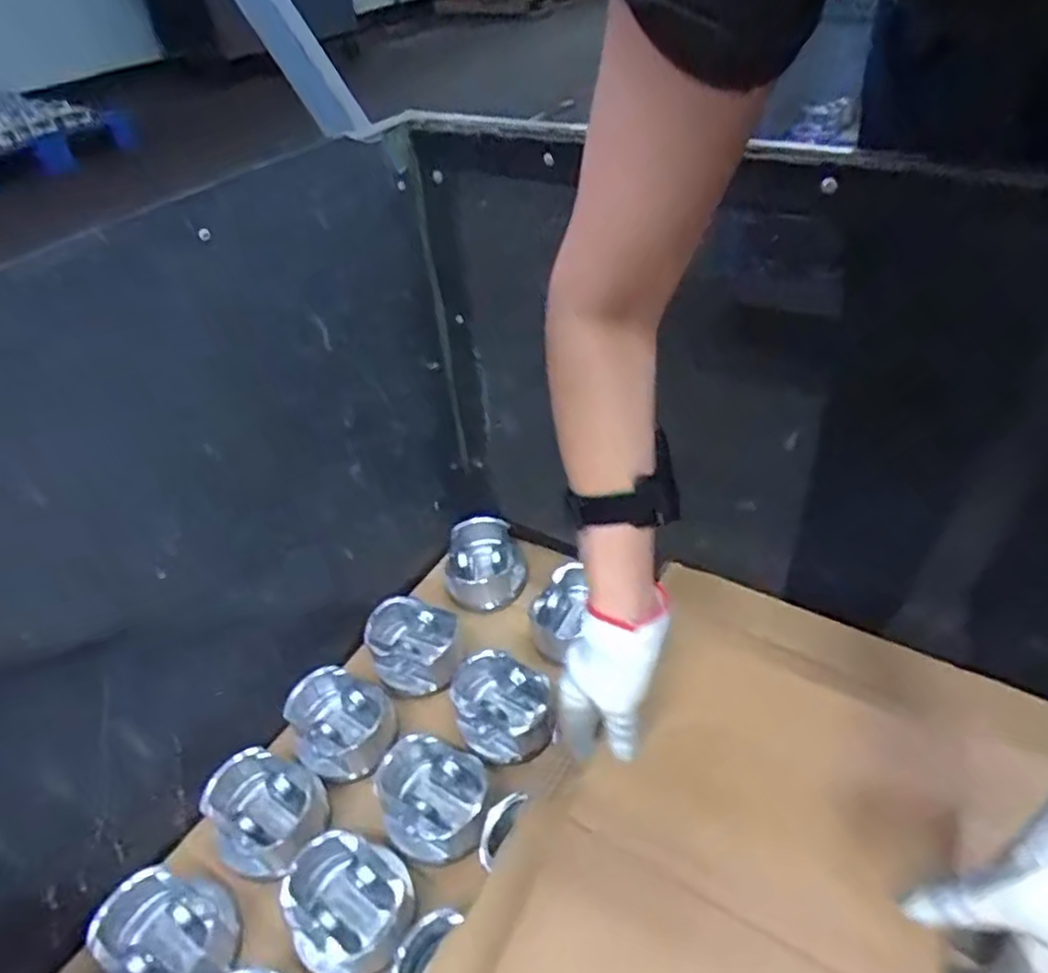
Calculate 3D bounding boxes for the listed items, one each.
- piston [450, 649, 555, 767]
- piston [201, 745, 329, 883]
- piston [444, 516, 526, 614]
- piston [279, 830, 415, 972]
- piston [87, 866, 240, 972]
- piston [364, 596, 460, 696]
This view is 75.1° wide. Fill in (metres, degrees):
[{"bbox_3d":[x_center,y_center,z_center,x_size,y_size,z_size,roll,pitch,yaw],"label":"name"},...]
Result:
[{"bbox_3d":[-0.021,0.208,0.645,0.092,0.053,0.091,-3,41,3],"label":"piston"},{"bbox_3d":[-0.217,0.279,0.581,0.088,0.072,0.093,-3,41,3],"label":"piston"},{"bbox_3d":[-0.045,0.087,0.775,0.087,0.061,0.090,-8,41,-3],"label":"piston"},{"bbox_3d":[-0.135,0.325,0.532,0.089,0.051,0.093,-3,41,3],"label":"piston"},{"bbox_3d":[-0.267,0.340,0.512,0.084,0.065,0.091,-31,47,-27],"label":"piston"},{"bbox_3d":[-0.113,0.163,0.699,0.094,0.058,0.083,0,41,5],"label":"piston"}]

